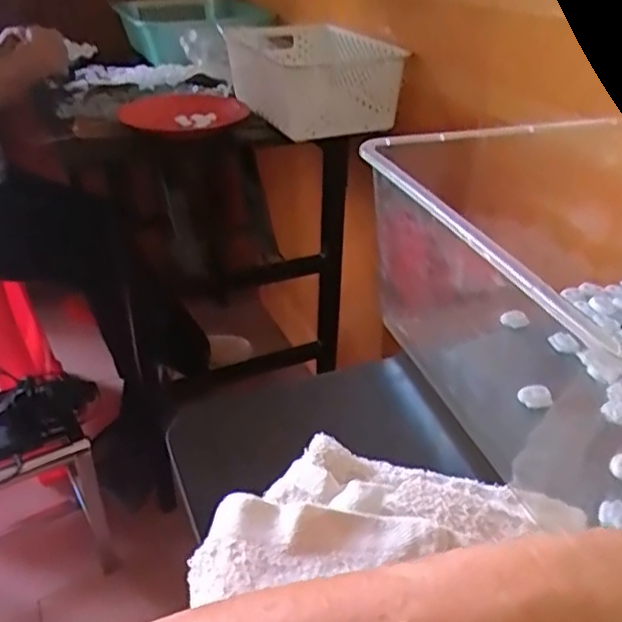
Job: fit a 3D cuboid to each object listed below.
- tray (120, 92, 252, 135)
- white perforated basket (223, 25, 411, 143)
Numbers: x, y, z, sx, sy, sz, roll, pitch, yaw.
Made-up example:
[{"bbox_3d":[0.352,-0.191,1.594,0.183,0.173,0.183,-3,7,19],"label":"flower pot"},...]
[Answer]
[{"bbox_3d":[-0.230,-0.353,1.150,0.204,0.032,0.248,-9,33,-14],"label":"tray"},{"bbox_3d":[-0.009,-0.417,1.129,0.215,0.107,0.358,-11,33,-17],"label":"white perforated basket"}]

